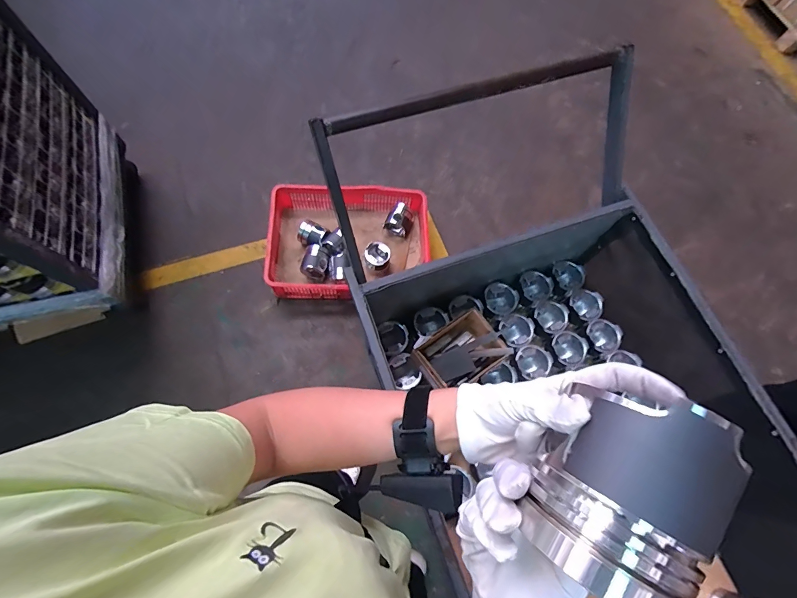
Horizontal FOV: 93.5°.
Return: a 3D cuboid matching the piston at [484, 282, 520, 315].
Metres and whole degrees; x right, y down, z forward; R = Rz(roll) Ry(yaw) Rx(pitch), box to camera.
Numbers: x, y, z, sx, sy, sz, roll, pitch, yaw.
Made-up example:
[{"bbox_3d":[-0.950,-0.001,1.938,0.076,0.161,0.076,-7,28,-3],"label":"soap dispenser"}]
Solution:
[{"bbox_3d":[0.297,0.001,1.102,0.098,0.050,0.088,38,72,10],"label":"piston"}]

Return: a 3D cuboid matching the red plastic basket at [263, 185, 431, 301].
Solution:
[{"bbox_3d":[-0.199,-0.250,1.517,0.634,0.163,0.489,0,70,-4],"label":"red plastic basket"}]

